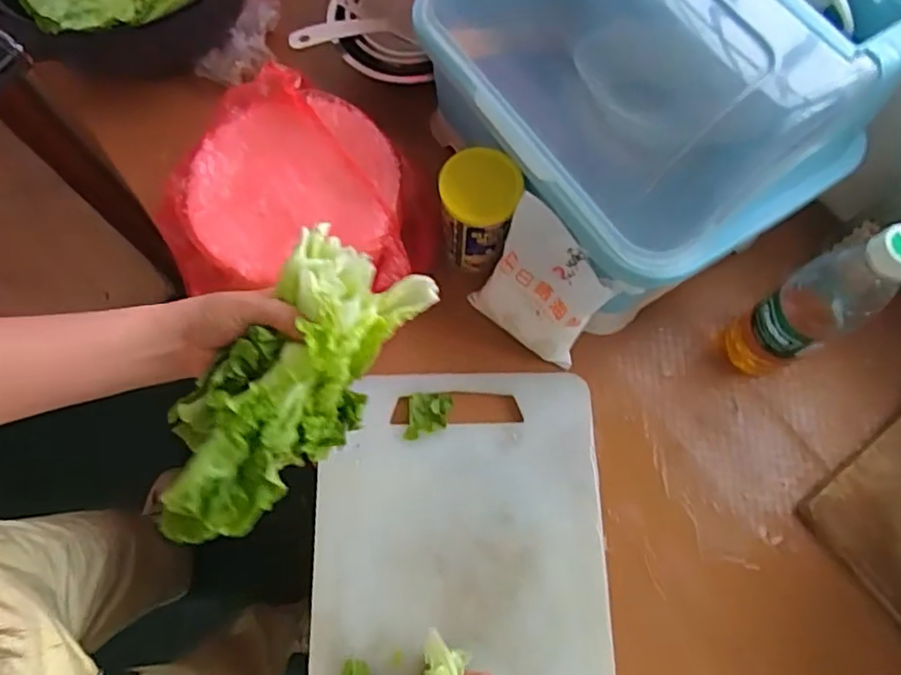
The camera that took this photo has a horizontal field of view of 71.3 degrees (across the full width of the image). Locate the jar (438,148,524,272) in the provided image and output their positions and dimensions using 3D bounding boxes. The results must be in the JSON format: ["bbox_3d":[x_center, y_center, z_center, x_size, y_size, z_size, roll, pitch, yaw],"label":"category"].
[{"bbox_3d":[0.026,-0.123,0.608,0.074,0.109,0.075,7,72,2],"label":"jar"}]

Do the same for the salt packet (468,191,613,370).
[{"bbox_3d":[0.083,-0.040,0.579,0.119,0.156,0.047,44,45,8],"label":"salt packet"}]

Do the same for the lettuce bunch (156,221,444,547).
[{"bbox_3d":[-0.110,0.028,0.408,0.102,0.083,0.210,27,64,8],"label":"lettuce bunch"}]

